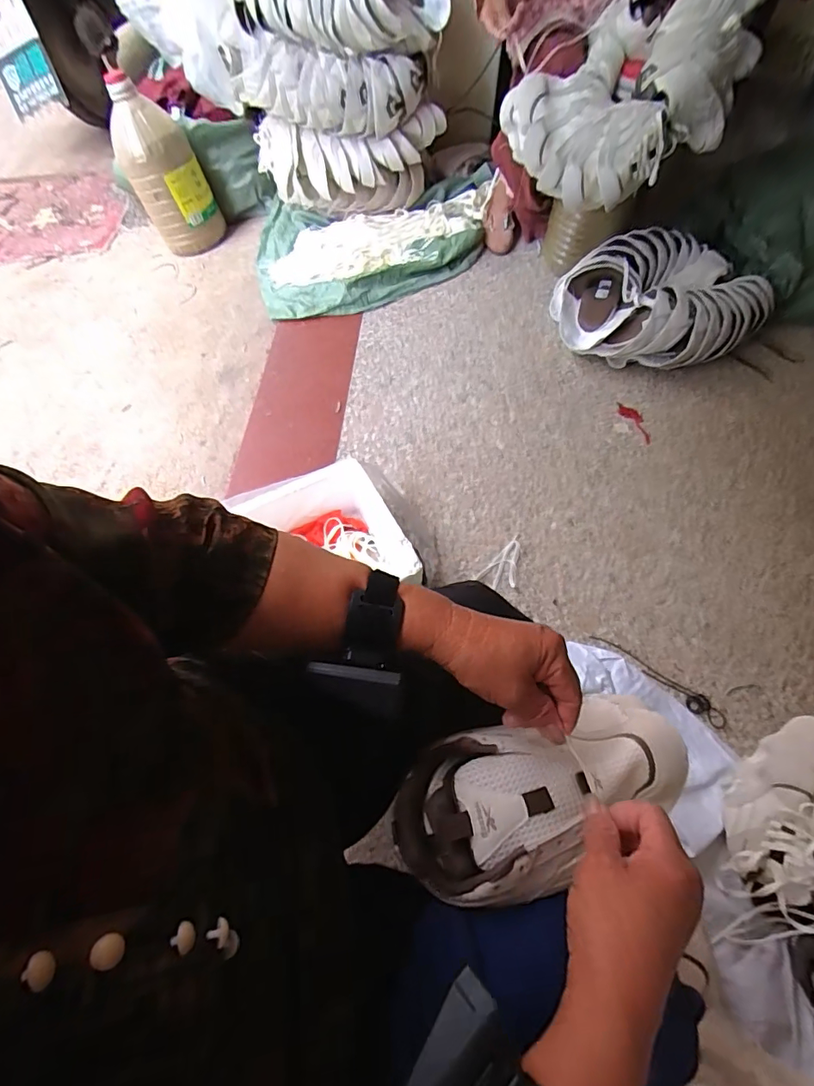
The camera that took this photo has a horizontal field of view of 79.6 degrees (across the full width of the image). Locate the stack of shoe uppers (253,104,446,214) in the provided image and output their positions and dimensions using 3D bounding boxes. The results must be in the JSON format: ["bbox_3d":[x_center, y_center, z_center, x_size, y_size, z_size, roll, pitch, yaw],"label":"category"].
[{"bbox_3d":[-0.178,-1.068,1.393,0.536,0.216,0.131,8,62,4],"label":"stack of shoe uppers"}]

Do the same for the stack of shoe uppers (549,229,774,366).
[{"bbox_3d":[0.599,-0.569,1.168,0.413,0.157,0.338,-19,64,-9],"label":"stack of shoe uppers"}]

